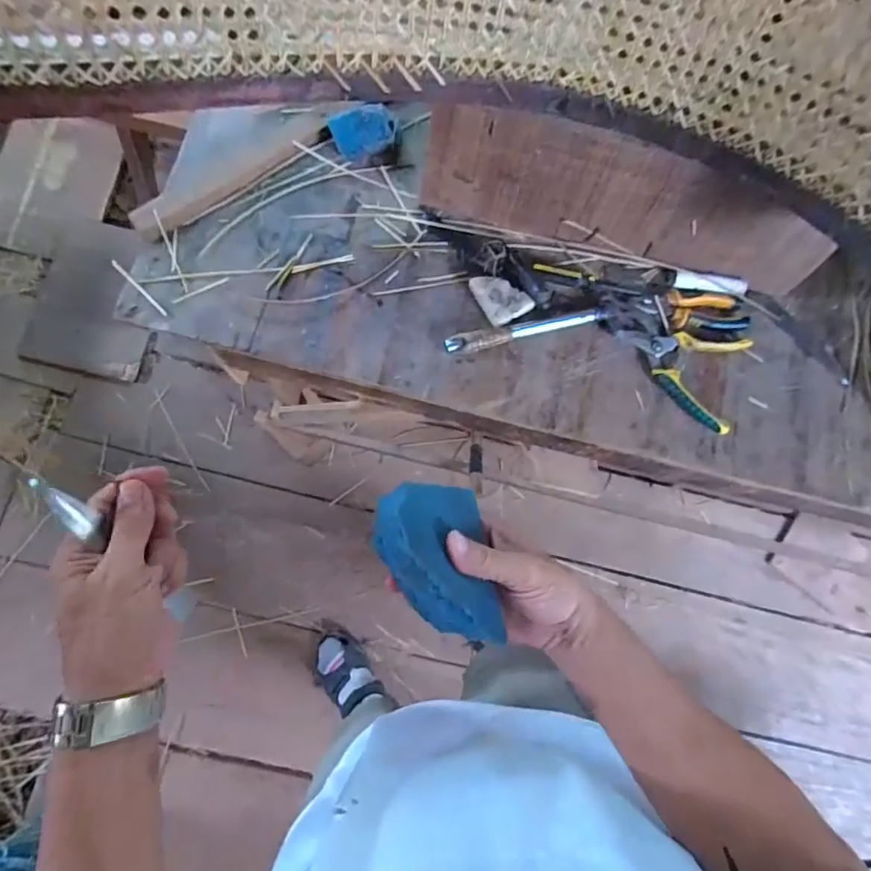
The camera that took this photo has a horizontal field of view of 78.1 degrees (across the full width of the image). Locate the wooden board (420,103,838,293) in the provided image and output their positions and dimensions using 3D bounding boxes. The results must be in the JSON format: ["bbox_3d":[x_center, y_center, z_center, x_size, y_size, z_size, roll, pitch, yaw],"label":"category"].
[{"bbox_3d":[0.238,-0.285,0.660,0.503,0.151,0.019,14,60,0],"label":"wooden board"}]

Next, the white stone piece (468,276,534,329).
[{"bbox_3d":[0.083,-0.180,0.689,0.057,0.006,0.073,-32,84,8],"label":"white stone piece"}]

